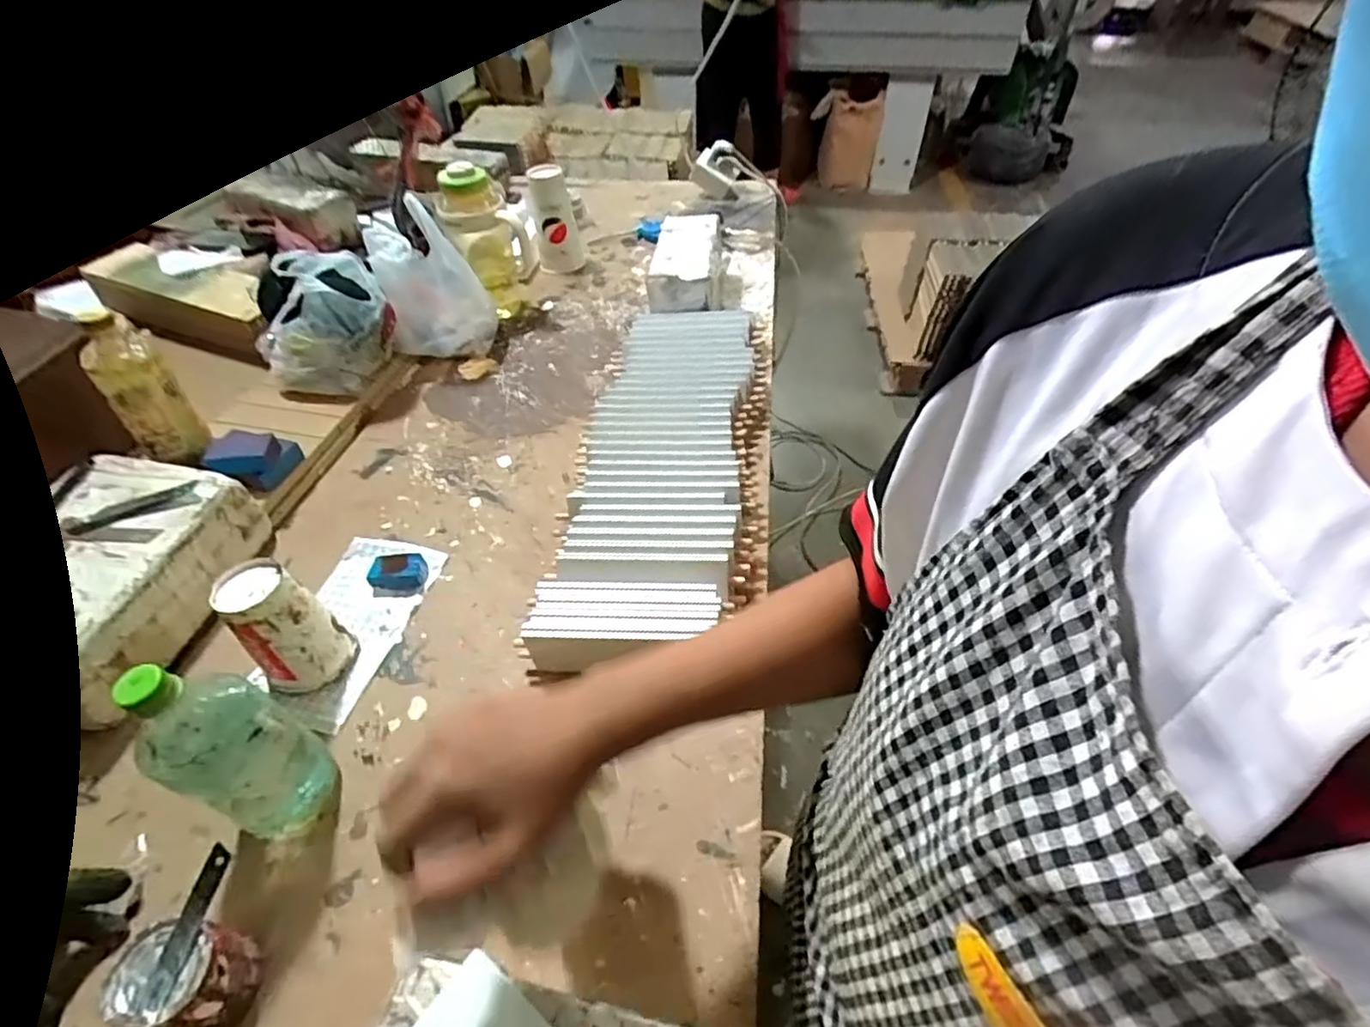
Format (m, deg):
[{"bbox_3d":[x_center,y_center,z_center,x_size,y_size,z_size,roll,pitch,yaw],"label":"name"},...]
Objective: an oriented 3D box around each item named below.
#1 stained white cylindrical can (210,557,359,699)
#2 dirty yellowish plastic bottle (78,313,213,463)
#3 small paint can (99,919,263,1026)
[{"bbox_3d":[-0.381,0.107,0.619,0.080,0.118,0.081,3,44,-3],"label":"stained white cylindrical can"},{"bbox_3d":[-0.638,-0.141,0.763,0.071,0.164,0.062,-33,56,-33],"label":"dirty yellowish plastic bottle"},{"bbox_3d":[-0.344,0.324,0.446,0.070,0.068,0.060,0,45,-7],"label":"small paint can"}]

